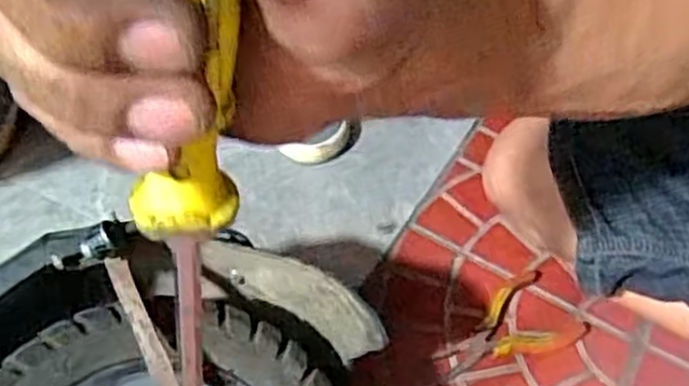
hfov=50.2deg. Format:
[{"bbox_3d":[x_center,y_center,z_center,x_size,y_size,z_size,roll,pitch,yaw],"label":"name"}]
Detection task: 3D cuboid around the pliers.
[{"bbox_3d":[0.146,0.125,0.680,0.143,0.013,0.075,-20,47,-19],"label":"pliers"}]

